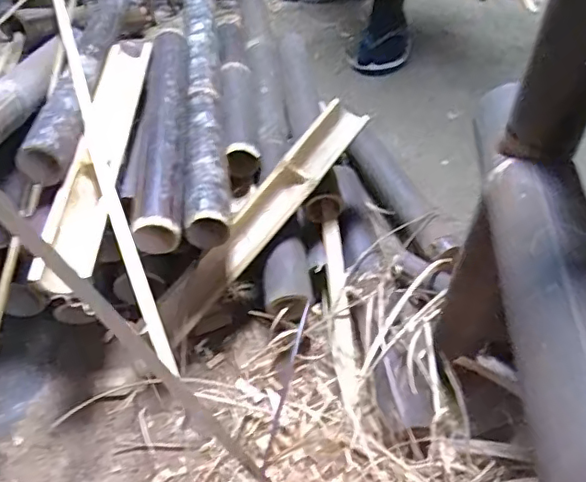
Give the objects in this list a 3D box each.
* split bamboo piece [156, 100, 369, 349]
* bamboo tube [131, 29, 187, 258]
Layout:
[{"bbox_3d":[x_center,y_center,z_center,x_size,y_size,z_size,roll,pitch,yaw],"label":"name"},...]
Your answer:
[{"bbox_3d":[-0.046,-0.033,0.818,0.069,0.035,0.408,35,81,29],"label":"split bamboo piece"},{"bbox_3d":[-0.192,-0.179,0.843,0.061,0.061,0.486,-5,47,-4],"label":"bamboo tube"}]

